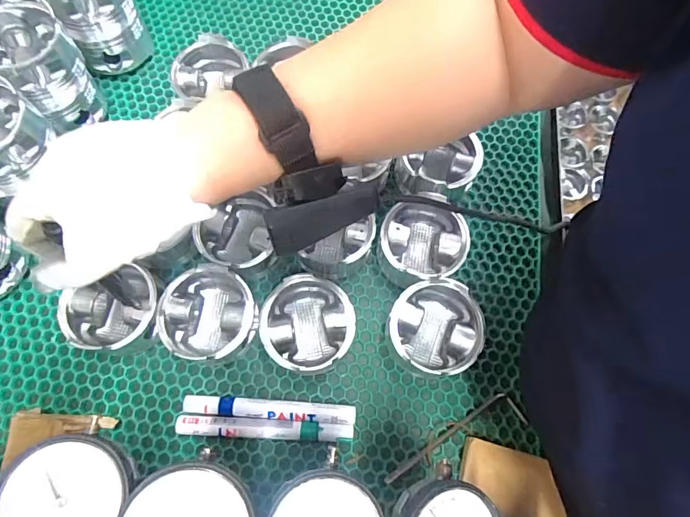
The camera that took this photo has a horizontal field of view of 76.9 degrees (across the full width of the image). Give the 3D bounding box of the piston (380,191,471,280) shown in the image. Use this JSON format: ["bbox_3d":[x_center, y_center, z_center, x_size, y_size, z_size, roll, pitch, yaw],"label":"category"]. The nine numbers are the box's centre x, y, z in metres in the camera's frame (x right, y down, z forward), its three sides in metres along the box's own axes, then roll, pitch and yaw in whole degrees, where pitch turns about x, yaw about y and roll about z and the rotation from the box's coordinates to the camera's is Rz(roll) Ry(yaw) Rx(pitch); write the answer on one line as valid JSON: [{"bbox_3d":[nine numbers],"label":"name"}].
[{"bbox_3d":[0.076,-0.021,0.405,0.085,0.050,0.081,0,70,-1],"label":"piston"}]

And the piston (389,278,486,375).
[{"bbox_3d":[0.079,0.061,0.381,0.072,0.050,0.075,0,70,-1],"label":"piston"}]

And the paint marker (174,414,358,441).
[{"bbox_3d":[-0.067,0.143,0.366,0.144,0.014,0.016,3,70,0],"label":"paint marker"}]

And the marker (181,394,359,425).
[{"bbox_3d":[-0.063,0.127,0.367,0.141,0.014,0.015,4,70,0],"label":"marker"}]

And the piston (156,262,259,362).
[{"bbox_3d":[-0.112,0.049,0.379,0.078,0.050,0.082,0,70,-1],"label":"piston"}]

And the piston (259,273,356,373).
[{"bbox_3d":[-0.033,0.059,0.381,0.075,0.047,0.079,0,70,-1],"label":"piston"}]

